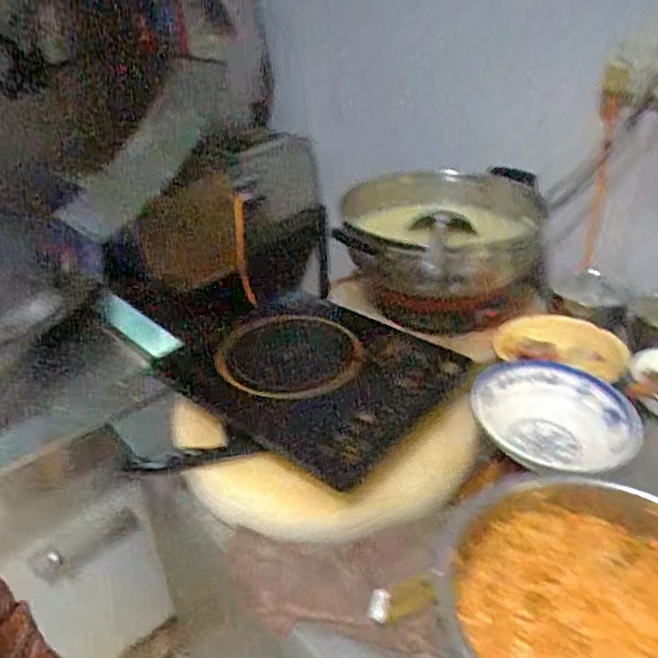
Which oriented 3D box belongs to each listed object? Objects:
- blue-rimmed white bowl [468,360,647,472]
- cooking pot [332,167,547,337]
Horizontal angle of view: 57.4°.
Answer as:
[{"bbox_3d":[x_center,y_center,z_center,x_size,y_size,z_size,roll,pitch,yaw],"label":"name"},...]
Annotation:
[{"bbox_3d":[0.307,0.128,0.817,0.174,0.083,0.180,-1,32,1],"label":"blue-rimmed white bowl"},{"bbox_3d":[0.213,-0.130,1.079,0.371,0.200,0.320,1,32,4],"label":"cooking pot"}]

